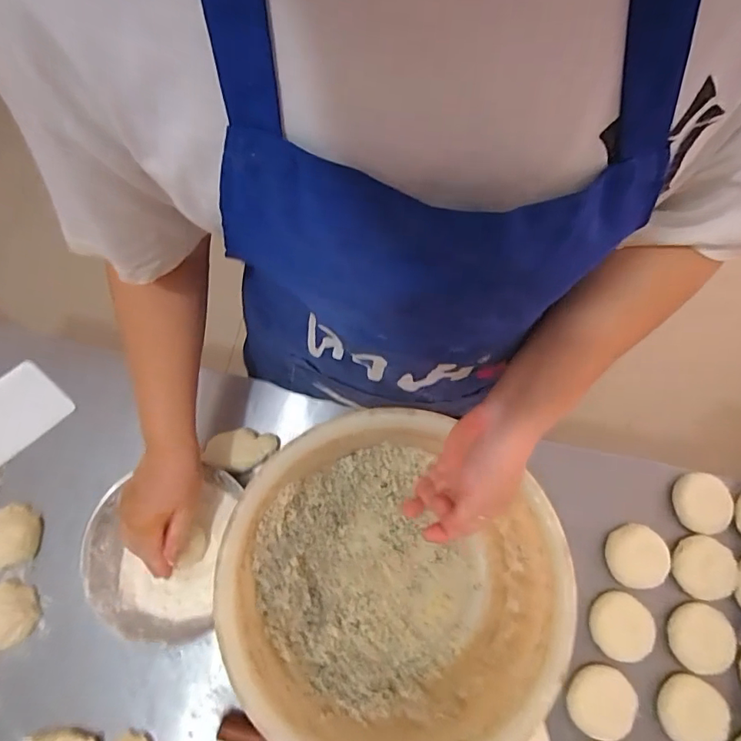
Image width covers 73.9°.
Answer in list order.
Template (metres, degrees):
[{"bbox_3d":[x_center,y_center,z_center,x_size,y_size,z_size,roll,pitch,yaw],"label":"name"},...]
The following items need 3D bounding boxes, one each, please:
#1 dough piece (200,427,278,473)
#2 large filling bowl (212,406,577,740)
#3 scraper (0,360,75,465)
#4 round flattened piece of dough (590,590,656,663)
[{"bbox_3d":[-0.161,0.097,0.605,0.078,0.024,0.053,13,75,3],"label":"dough piece"},{"bbox_3d":[0.018,0.222,0.518,0.326,0.112,0.308,0,75,0],"label":"large filling bowl"},{"bbox_3d":[-0.465,0.055,0.636,0.128,0.009,0.097,-43,85,-15],"label":"scraper"},{"bbox_3d":[0.285,0.289,0.558,0.061,0.028,0.068,8,75,2],"label":"round flattened piece of dough"}]

